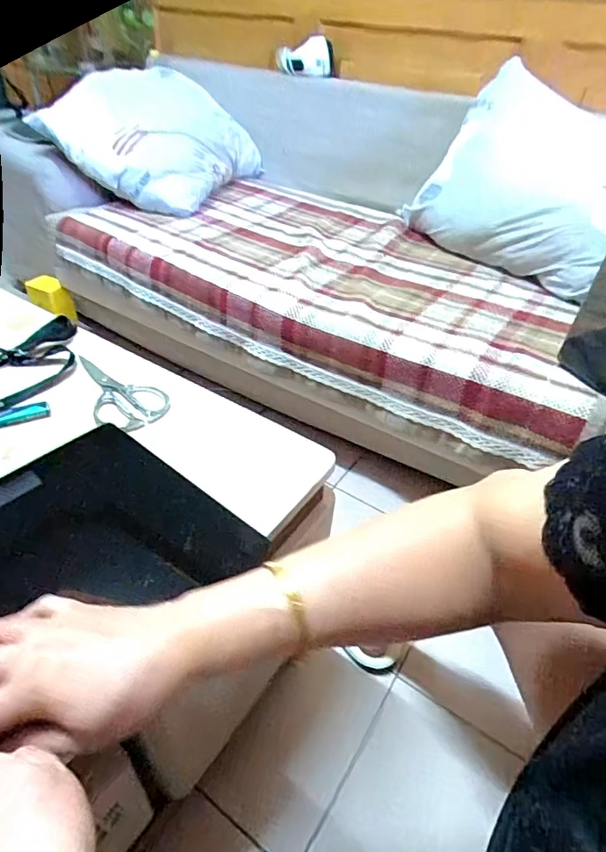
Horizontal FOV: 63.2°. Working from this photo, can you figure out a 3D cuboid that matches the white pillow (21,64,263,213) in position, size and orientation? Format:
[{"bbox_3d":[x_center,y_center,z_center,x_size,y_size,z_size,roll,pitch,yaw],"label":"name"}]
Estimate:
[{"bbox_3d":[-0.430,-0.902,1.535,0.361,0.305,0.617,15,41,14],"label":"white pillow"}]

